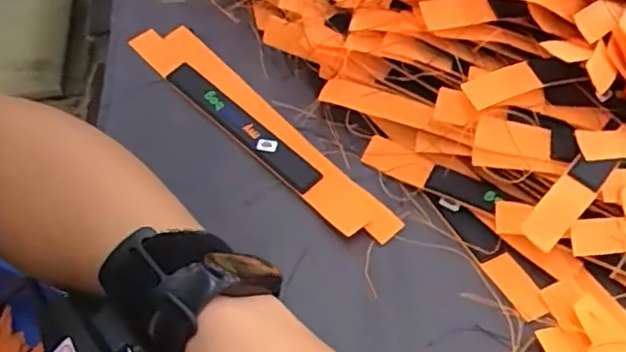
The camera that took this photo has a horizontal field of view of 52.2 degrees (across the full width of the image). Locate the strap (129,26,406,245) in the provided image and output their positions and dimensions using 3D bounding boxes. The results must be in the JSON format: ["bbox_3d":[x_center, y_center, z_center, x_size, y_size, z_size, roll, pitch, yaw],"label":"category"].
[{"bbox_3d":[-0.035,-0.034,0.417,0.040,0.011,0.229,-34,61,-28],"label":"strap"}]

